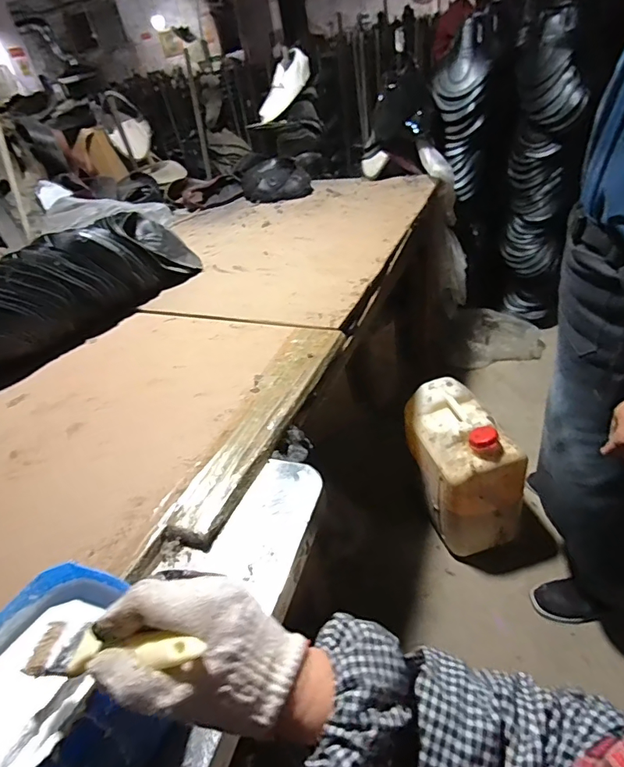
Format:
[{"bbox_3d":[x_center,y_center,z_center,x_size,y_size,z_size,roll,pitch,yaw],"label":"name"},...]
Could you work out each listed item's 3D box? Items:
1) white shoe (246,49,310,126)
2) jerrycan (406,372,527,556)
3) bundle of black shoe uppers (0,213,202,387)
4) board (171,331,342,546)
[{"bbox_3d":[-0.111,-1.078,1.658,0.272,0.107,0.076,-43,26,31],"label":"white shoe"},{"bbox_3d":[0.402,0.219,1.245,0.201,0.347,0.333,-18,38,-7],"label":"jerrycan"},{"bbox_3d":[-0.589,-0.200,1.016,0.191,0.179,0.777,17,46,30],"label":"bundle of black shoe uppers"},{"bbox_3d":[-0.072,0.046,0.735,0.096,0.014,0.480,7,42,23],"label":"board"}]

